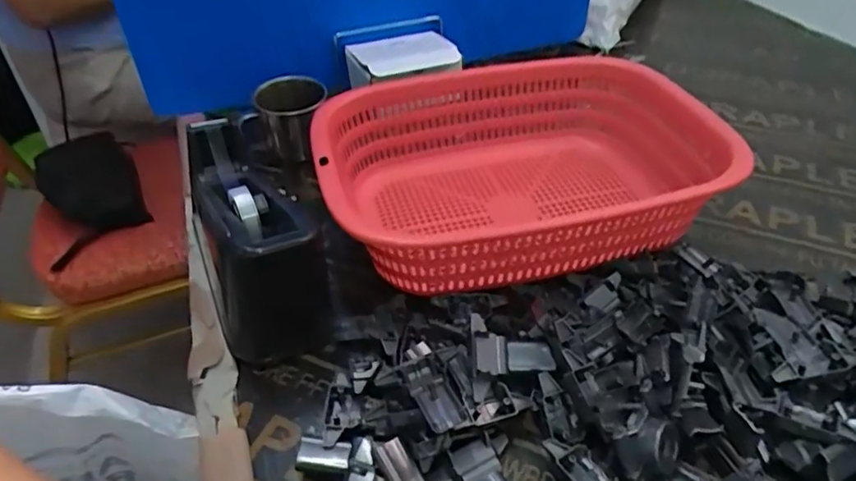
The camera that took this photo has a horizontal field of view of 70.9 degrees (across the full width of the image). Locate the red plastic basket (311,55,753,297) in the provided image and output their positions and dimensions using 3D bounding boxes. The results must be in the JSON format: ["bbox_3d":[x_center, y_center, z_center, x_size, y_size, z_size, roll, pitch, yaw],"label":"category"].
[{"bbox_3d":[0.074,-0.060,0.550,0.319,0.101,0.248,-14,42,-14],"label":"red plastic basket"}]

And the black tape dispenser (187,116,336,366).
[{"bbox_3d":[-0.139,-0.005,0.483,0.084,0.102,0.188,-17,43,-17],"label":"black tape dispenser"}]

